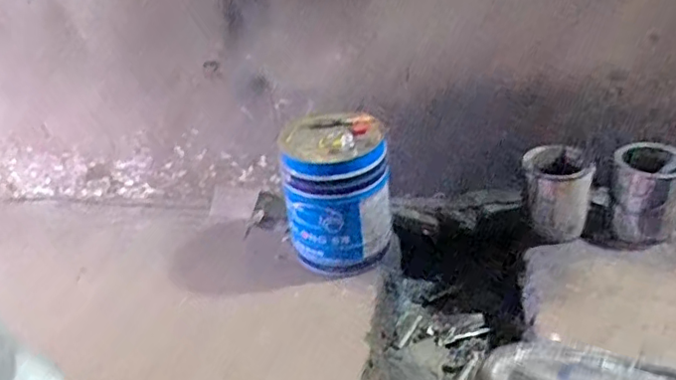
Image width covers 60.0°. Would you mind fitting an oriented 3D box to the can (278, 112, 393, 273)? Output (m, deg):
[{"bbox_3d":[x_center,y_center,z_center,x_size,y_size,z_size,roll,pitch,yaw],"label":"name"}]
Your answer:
[{"bbox_3d":[0.000,0.007,1.522,0.260,0.379,0.238,-6,32,4],"label":"can"}]

